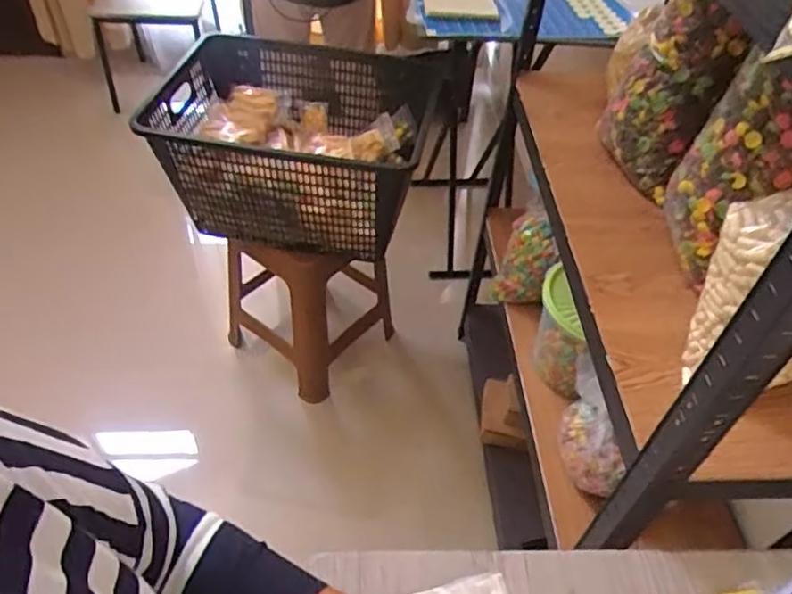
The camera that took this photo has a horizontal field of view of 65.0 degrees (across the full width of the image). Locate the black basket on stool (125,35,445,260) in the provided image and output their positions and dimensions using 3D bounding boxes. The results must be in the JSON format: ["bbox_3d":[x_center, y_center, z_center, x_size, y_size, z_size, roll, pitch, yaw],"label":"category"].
[{"bbox_3d":[-0.232,-0.328,1.398,0.536,0.290,0.450,5,47,2],"label":"black basket on stool"}]

